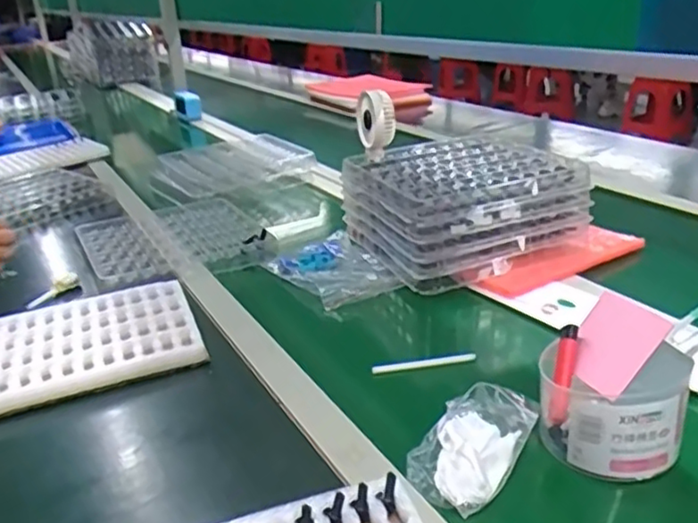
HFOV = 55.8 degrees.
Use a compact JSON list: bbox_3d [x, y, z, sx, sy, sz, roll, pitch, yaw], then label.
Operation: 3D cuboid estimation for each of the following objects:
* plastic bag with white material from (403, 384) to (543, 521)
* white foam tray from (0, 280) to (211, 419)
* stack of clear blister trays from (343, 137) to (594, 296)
[{"bbox_3d":[0.100,0.148,0.540,0.074,0.029,0.123,12,28,33],"label":"plastic bag with white material"},{"bbox_3d":[-0.317,0.096,0.748,0.274,0.034,0.187,-13,25,-19],"label":"white foam tray"},{"bbox_3d":[0.151,-0.083,0.933,0.258,0.108,0.262,-14,25,-21],"label":"stack of clear blister trays"}]

